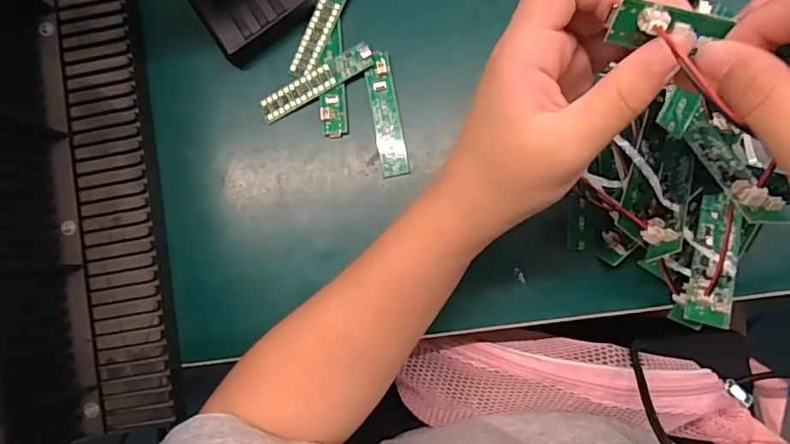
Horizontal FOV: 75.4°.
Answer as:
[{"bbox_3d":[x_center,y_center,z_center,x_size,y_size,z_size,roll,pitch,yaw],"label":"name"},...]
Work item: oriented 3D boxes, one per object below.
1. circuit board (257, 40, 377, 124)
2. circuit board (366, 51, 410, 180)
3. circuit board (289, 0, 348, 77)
[{"bbox_3d":[-0.053,-0.094,0.343,0.082,0.008,0.017,-28,85,3],"label":"circuit board"},{"bbox_3d":[-0.006,-0.071,0.339,0.018,0.005,0.082,-11,86,4],"label":"circuit board"},{"bbox_3d":[-0.048,-0.138,0.347,0.019,0.004,0.084,24,89,6],"label":"circuit board"}]

